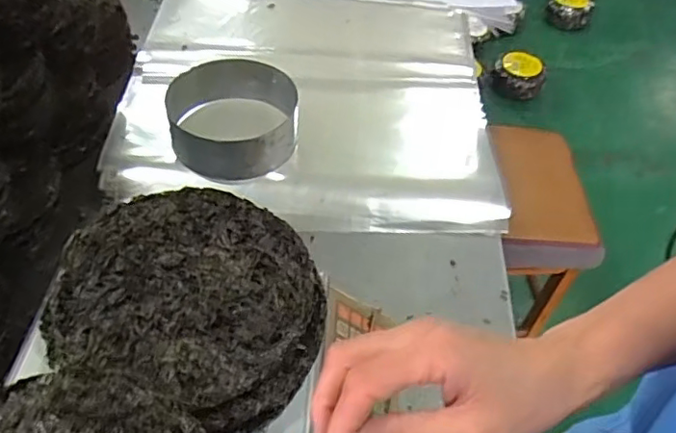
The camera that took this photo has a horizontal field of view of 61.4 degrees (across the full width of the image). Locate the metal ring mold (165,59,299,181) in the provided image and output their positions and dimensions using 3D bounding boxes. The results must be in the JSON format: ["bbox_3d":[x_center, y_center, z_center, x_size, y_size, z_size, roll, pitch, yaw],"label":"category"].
[{"bbox_3d":[-0.156,-0.139,0.842,0.183,0.087,0.174,-4,51,-8],"label":"metal ring mold"}]

